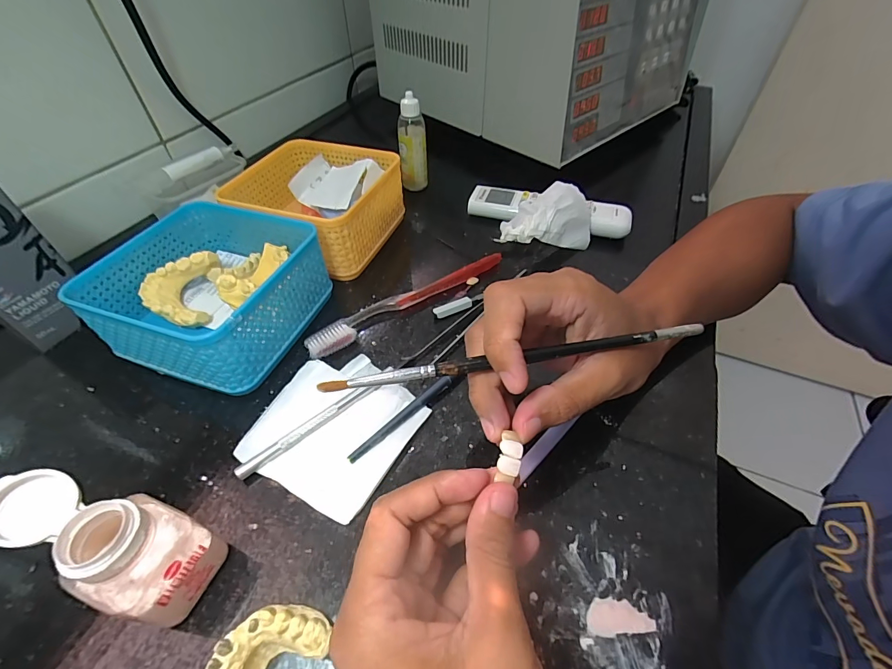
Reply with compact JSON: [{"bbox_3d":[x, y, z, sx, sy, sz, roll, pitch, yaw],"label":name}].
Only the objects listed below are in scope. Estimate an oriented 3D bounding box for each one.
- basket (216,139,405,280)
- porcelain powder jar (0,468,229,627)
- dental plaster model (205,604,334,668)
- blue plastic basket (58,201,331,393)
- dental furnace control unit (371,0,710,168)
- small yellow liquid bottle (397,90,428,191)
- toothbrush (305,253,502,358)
[{"bbox_3d":[-0.124,-0.127,0.385,0.131,0.063,0.130,15,48,12],"label":"basket"},{"bbox_3d":[-0.150,0.095,0.182,0.066,0.074,0.040,16,48,14],"label":"porcelain powder jar"},{"bbox_3d":[-0.079,0.146,0.171,0.038,0.025,0.055,21,50,18],"label":"dental plaster model"},{"bbox_3d":[-0.175,-0.034,0.306,0.130,0.068,0.129,14,48,11],"label":"blue plastic basket"},{"bbox_3d":[0.141,-0.458,0.595,0.392,0.201,0.366,-35,57,-26],"label":"dental furnace control unit"},{"bbox_3d":[-0.039,-0.227,0.474,0.033,0.105,0.027,-4,49,-3],"label":"small yellow liquid bottle"},{"bbox_3d":[-0.029,-0.032,0.334,0.187,0.013,0.021,-27,53,-25],"label":"toothbrush"}]

